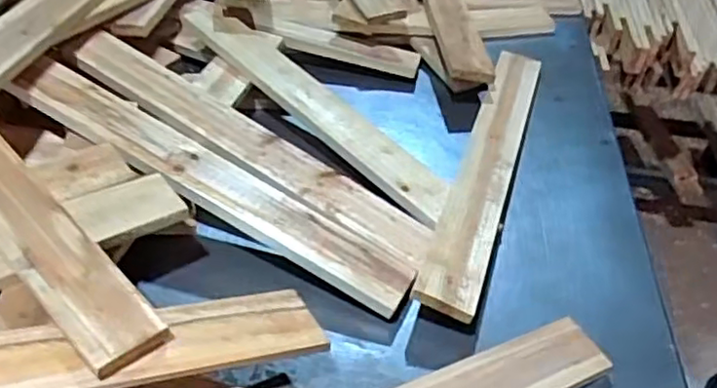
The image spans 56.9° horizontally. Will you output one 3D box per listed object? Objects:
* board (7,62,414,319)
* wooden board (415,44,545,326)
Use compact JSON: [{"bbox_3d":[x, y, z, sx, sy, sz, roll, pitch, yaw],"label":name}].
[{"bbox_3d":[-0.150,-0.016,0.670,0.449,0.014,0.066,30,43,8],"label":"board"},{"bbox_3d":[0.158,-0.049,0.789,0.060,0.026,0.502,22,40,6],"label":"wooden board"}]

